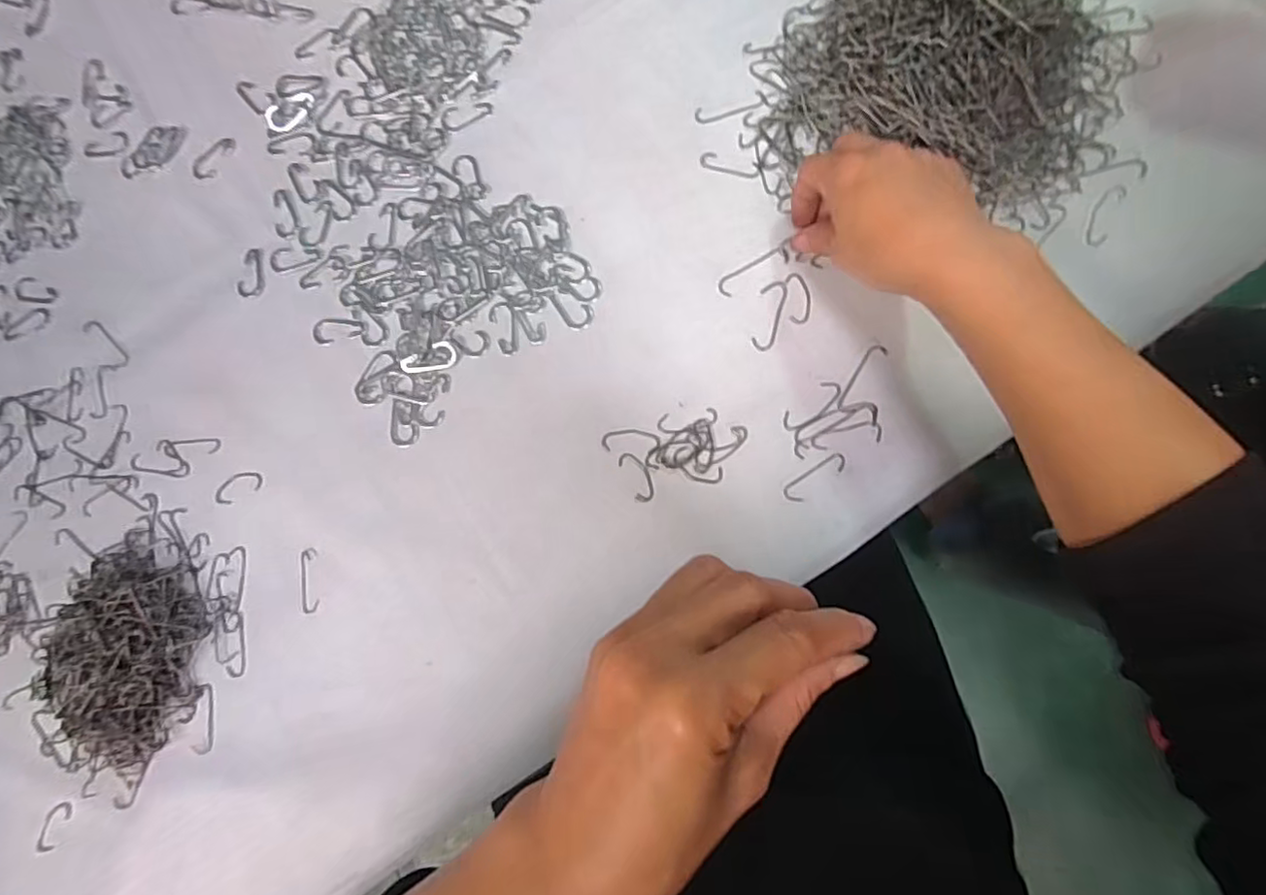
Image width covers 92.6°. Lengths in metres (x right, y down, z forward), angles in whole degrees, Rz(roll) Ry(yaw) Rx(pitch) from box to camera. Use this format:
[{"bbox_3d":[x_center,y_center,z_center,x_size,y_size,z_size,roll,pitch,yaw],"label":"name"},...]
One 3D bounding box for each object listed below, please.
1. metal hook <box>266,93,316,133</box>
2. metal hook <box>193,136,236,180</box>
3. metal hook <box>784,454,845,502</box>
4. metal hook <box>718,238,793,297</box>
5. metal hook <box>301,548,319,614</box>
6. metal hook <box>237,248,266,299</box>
[{"bbox_3d":[-0.245,-0.240,0.434,0.037,0.004,0.025,-26,81,2],"label":"metal hook"},{"bbox_3d":[-0.304,-0.211,0.438,0.023,0.004,0.037,38,88,9],"label":"metal hook"},{"bbox_3d":[0.109,0.018,0.360,0.041,0.004,0.012,-35,81,1],"label":"metal hook"},{"bbox_3d":[0.078,-0.114,0.382,0.052,0.004,0.013,-30,81,3],"label":"metal hook"},{"bbox_3d":[-0.207,0.085,0.387,0.012,0.004,0.040,-7,82,5],"label":"metal hook"},{"bbox_3d":[-0.265,-0.122,0.420,0.019,0.004,0.036,0,83,6],"label":"metal hook"}]

